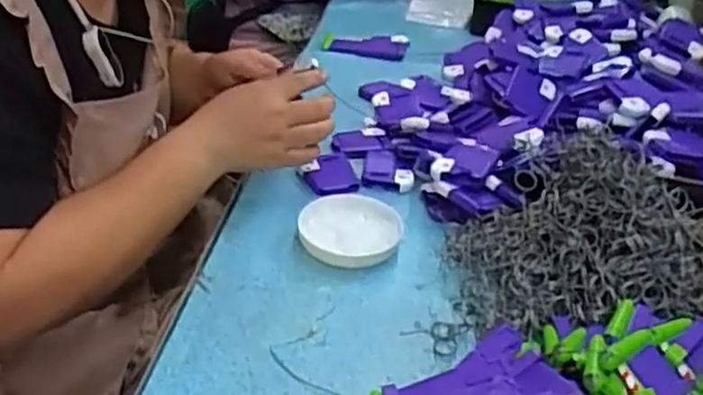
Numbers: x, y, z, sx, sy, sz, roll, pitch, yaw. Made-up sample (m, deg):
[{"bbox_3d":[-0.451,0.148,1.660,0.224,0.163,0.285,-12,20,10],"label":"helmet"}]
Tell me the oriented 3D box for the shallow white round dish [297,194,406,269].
[{"bbox_3d":[-0.001,0.028,0.640,0.087,0.018,0.091,3,33,-2],"label":"shallow white round dish"}]

